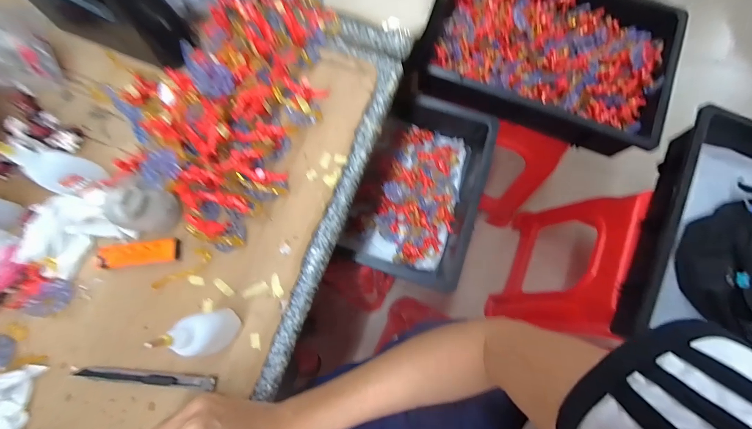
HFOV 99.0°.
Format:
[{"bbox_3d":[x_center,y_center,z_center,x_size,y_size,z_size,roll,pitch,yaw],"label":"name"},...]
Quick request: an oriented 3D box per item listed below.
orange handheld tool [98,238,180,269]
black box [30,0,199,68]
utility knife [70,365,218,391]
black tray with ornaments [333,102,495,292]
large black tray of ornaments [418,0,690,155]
[{"bbox_3d":[-0.242,0.040,0.325,0.079,0.008,0.023,-8,96,-4],"label":"orange handheld tool"},{"bbox_3d":[-0.309,-0.239,0.346,0.200,0.128,0.064,23,78,7],"label":"black box"},{"bbox_3d":[-0.224,0.156,0.306,0.143,0.010,0.011,3,76,2],"label":"utility knife"},{"bbox_3d":[0.074,-0.050,0.571,0.207,0.086,0.326,19,78,6],"label":"black tray with ornaments"},{"bbox_3d":[0.330,-0.309,0.626,0.421,0.084,0.306,21,78,6],"label":"large black tray of ornaments"}]

